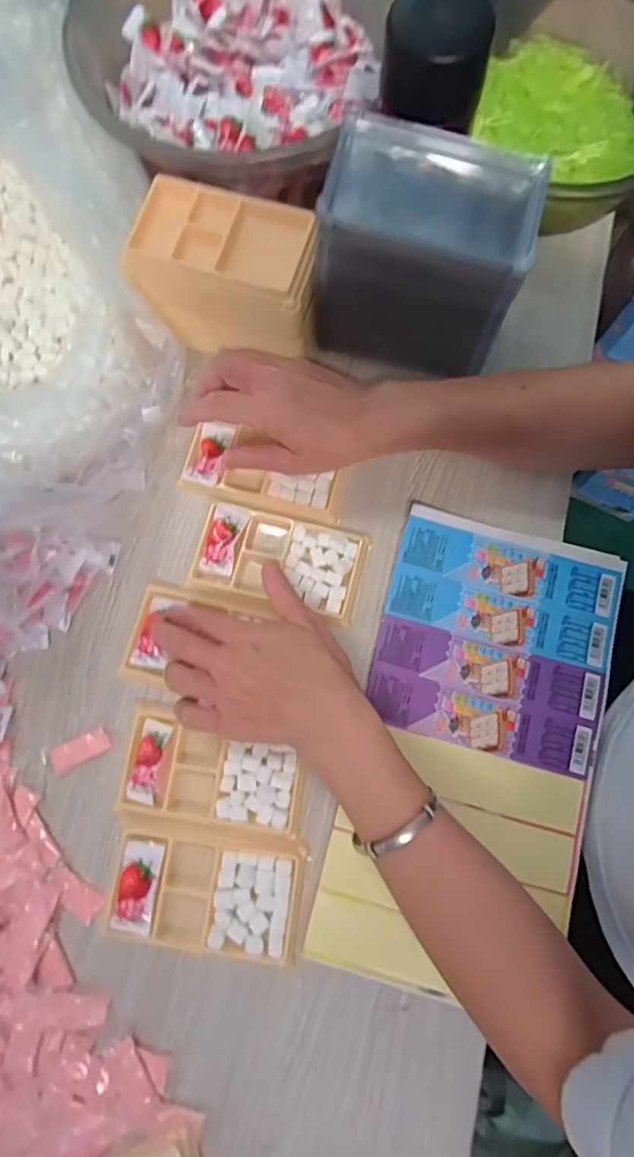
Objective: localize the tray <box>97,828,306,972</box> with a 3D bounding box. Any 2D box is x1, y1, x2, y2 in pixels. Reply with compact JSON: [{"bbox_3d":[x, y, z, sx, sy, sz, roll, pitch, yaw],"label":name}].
[{"bbox_3d":[-0.077,0.216,0.369,0.130,0.011,0.067,9,77,2],"label":"tray"}]

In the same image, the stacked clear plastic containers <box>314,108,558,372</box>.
[{"bbox_3d":[0.075,-0.233,0.402,0.140,0.129,0.092,11,78,3],"label":"stacked clear plastic containers"}]

